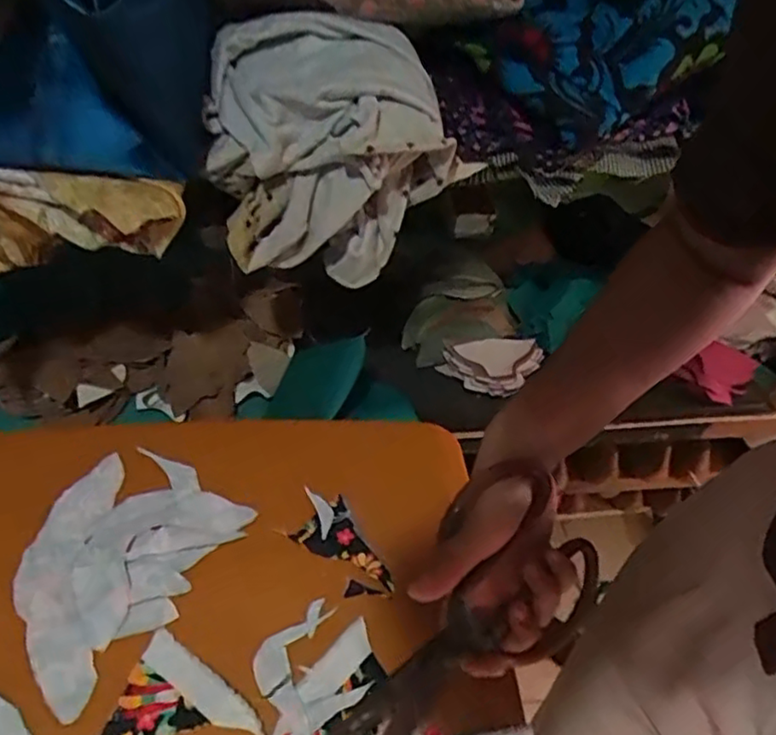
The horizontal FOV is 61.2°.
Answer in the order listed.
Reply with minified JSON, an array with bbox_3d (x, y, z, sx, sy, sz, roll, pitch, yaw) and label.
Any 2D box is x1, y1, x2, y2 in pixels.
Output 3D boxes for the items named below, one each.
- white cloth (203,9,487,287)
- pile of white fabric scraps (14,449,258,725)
[{"bbox_3d":[-0.046,-0.186,0.547,0.200,0.165,0.140,-17,49,-18],"label":"white cloth"},{"bbox_3d":[-0.195,0.130,0.467,0.139,0.005,0.160,32,53,26],"label":"pile of white fabric scraps"}]

